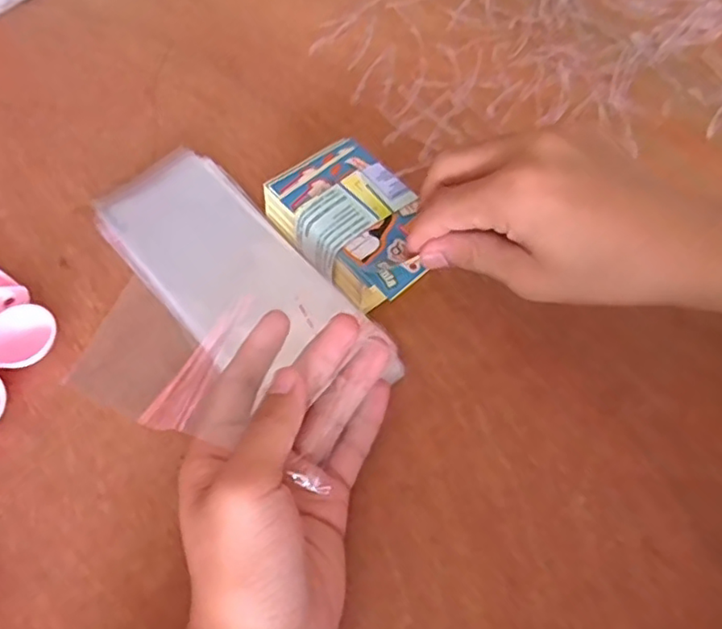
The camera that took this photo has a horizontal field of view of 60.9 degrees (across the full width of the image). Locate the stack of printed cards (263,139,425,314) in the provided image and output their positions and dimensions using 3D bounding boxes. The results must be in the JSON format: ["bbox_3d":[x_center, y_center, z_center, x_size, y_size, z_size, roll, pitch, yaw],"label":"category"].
[{"bbox_3d":[-0.003,-0.051,0.348,0.065,0.029,0.104,-34,64,-18],"label":"stack of printed cards"}]

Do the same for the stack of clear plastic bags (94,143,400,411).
[{"bbox_3d":[-0.073,-0.023,0.350,0.080,0.008,0.201,-36,65,-19],"label":"stack of clear plastic bags"}]

